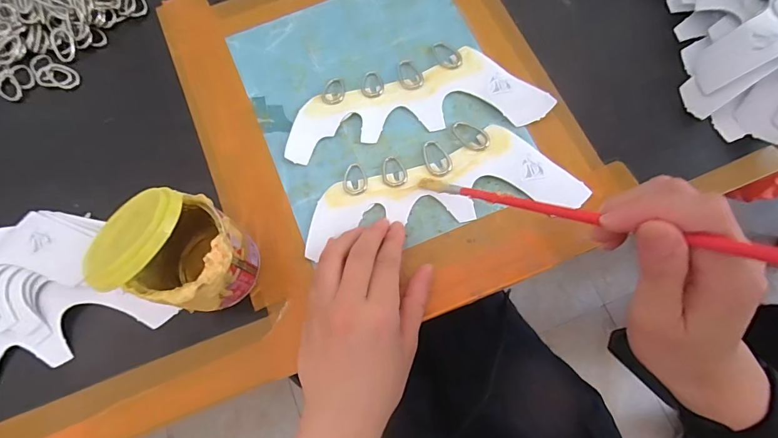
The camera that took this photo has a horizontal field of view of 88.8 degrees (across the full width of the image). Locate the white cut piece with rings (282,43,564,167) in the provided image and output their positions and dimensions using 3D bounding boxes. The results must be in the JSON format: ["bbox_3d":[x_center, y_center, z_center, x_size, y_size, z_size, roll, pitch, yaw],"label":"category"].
[{"bbox_3d":[0.018,-0.102,0.338,0.213,0.008,0.083,-13,73,-3],"label":"white cut piece with rings"}]

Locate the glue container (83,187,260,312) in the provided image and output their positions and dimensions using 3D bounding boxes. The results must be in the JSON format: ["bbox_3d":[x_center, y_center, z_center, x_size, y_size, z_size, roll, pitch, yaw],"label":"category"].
[{"bbox_3d":[-0.125,0.023,0.257,0.059,0.097,0.063,2,73,2],"label":"glue container"}]

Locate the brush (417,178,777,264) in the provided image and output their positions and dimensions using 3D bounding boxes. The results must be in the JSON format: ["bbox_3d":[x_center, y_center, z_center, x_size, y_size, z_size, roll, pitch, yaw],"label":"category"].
[{"bbox_3d":[0.099,-0.003,0.215,0.007,0.008,0.251,-52,35,-13],"label":"brush"}]

